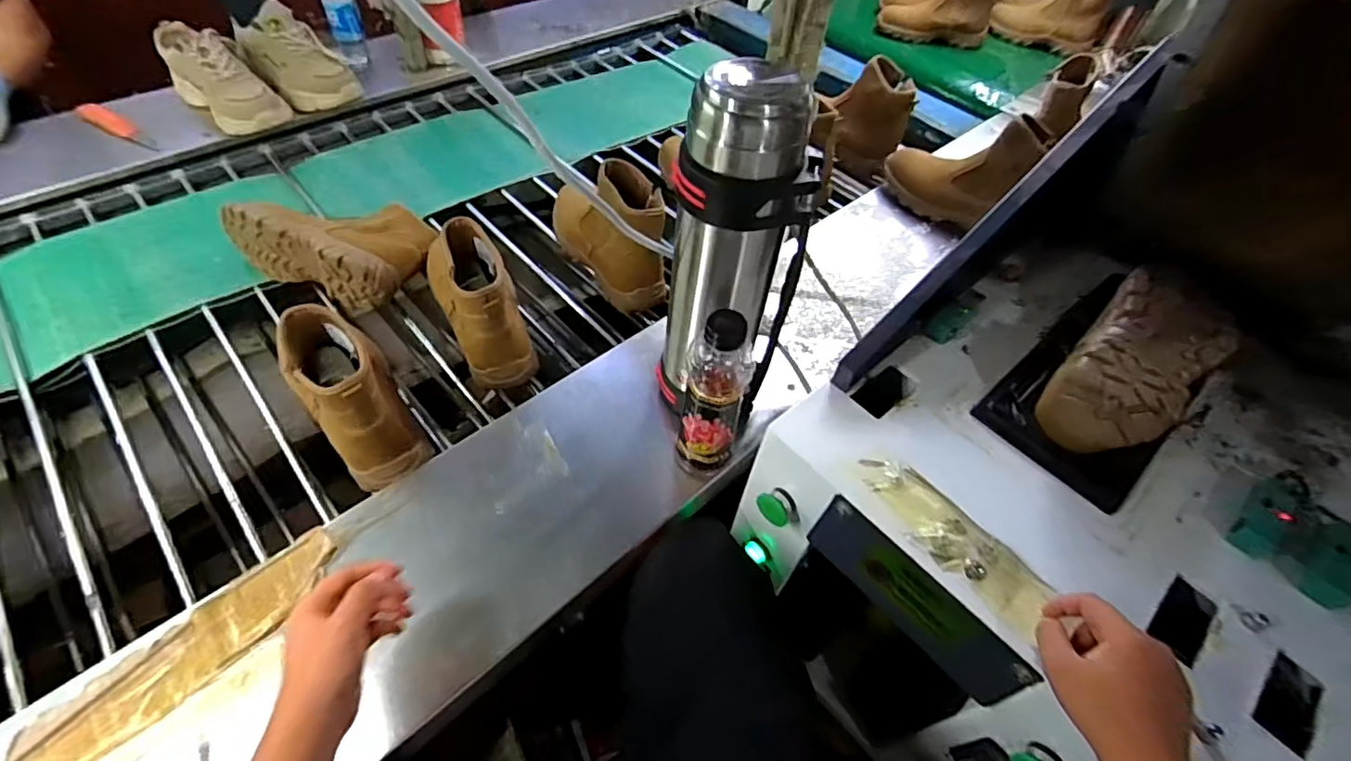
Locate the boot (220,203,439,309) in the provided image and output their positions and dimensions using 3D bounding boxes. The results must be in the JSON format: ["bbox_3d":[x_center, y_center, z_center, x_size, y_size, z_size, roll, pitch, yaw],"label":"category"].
[{"bbox_3d":[-0.505,-0.225,0.889,0.263,0.098,0.168,22,55,11],"label":"boot"}]

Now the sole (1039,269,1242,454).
[{"bbox_3d":[0.484,-0.026,0.608,0.112,0.070,0.286,40,60,22],"label":"sole"}]

